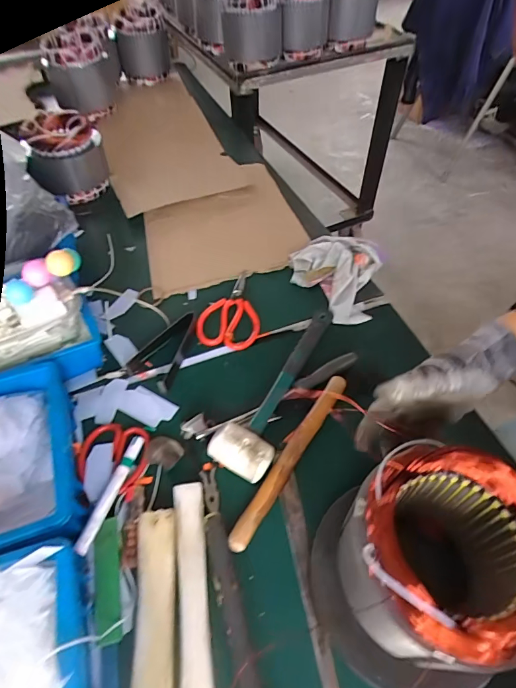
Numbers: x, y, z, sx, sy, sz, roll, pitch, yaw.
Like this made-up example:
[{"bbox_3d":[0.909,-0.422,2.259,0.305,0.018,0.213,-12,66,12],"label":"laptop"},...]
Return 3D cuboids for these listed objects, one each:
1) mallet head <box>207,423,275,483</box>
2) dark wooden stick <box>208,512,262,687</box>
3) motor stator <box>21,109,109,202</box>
[{"bbox_3d":[-0.019,0.132,0.486,0.073,0.046,0.046,25,58,17],"label":"mallet head"},{"bbox_3d":[-0.012,0.300,0.381,0.022,0.017,0.262,-14,55,-10],"label":"dark wooden stick"},{"bbox_3d":[-0.368,-0.362,0.787,0.129,0.137,0.148,8,55,6],"label":"motor stator"}]

